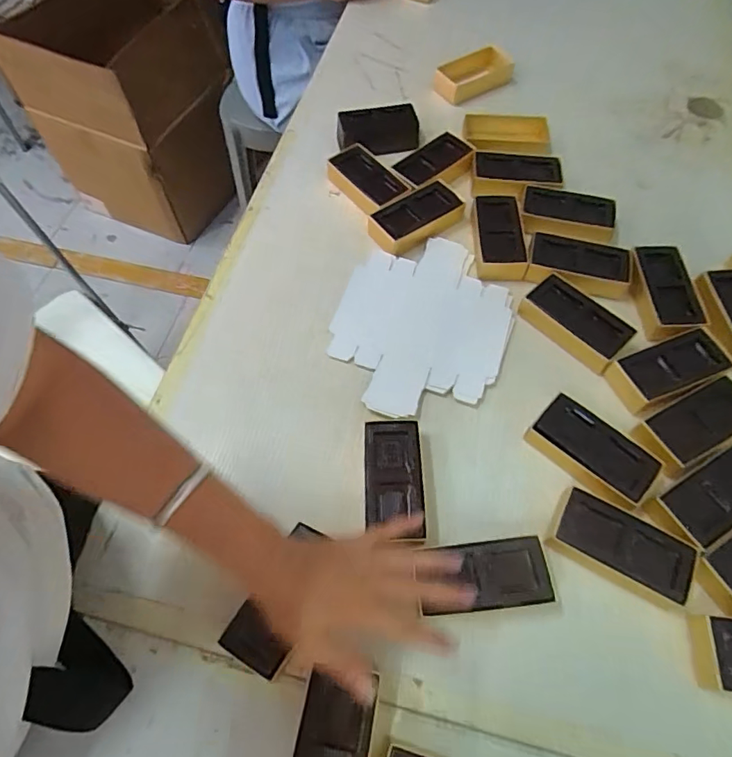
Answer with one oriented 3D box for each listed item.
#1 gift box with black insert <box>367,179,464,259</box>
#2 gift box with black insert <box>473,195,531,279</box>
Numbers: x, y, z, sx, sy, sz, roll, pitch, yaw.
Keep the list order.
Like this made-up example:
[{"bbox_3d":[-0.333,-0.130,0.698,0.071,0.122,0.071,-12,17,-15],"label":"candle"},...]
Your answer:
[{"bbox_3d":[0.062,-0.207,0.620,0.119,0.029,0.059,-36,67,-16],"label":"gift box with black insert"},{"bbox_3d":[0.168,-0.179,0.605,0.062,0.024,0.121,4,63,3],"label":"gift box with black insert"}]

